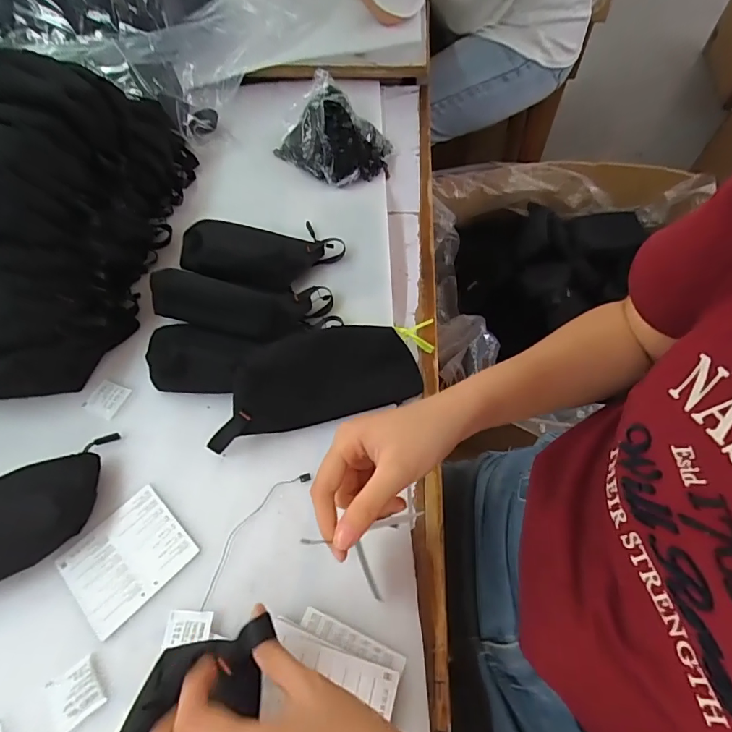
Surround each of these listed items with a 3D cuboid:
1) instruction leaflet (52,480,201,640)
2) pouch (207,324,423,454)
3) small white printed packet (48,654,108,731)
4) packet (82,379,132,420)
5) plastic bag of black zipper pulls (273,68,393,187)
[{"bbox_3d":[-0.221,0.174,0.406,0.091,0.004,0.099,40,69,22],"label":"instruction leaflet"},{"bbox_3d":[-0.055,0.013,0.452,0.211,0.020,0.096,-14,97,-8],"label":"pouch"},{"bbox_3d":[-0.233,0.264,0.354,0.036,0.004,0.040,-35,65,-17],"label":"small white printed packet"},{"bbox_3d":[-0.288,0.035,0.489,0.041,0.004,0.039,20,63,13],"label":"packet"},{"bbox_3d":[-0.046,-0.341,0.652,0.168,0.066,0.125,35,66,21],"label":"plastic bag of black zipper pulls"}]

